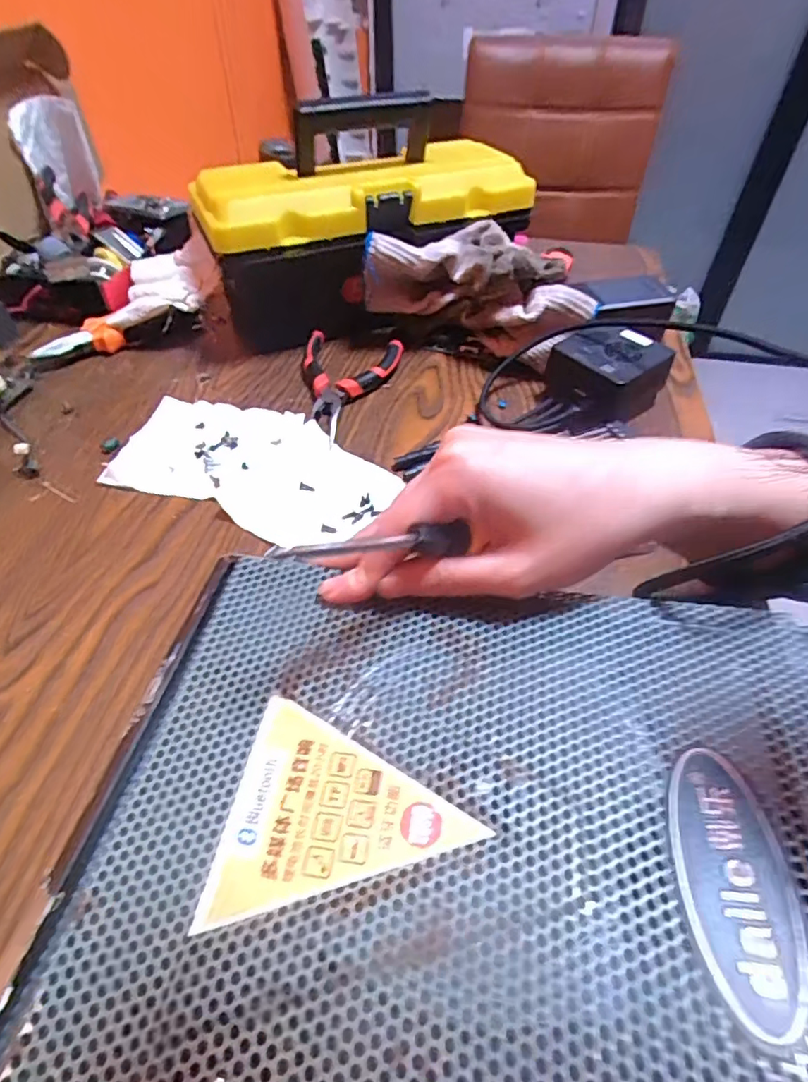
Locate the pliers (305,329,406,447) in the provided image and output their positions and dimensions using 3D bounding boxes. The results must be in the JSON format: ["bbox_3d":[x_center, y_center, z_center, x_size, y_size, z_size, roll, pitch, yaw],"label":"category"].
[{"bbox_3d":[-0.055,-0.137,0.495,0.086,0.021,0.146,6,50,6],"label":"pliers"}]

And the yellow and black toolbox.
[{"bbox_3d":[-0.031,-0.298,0.536,0.296,0.171,0.138,-10,50,-8],"label":"yellow and black toolbox"}]

